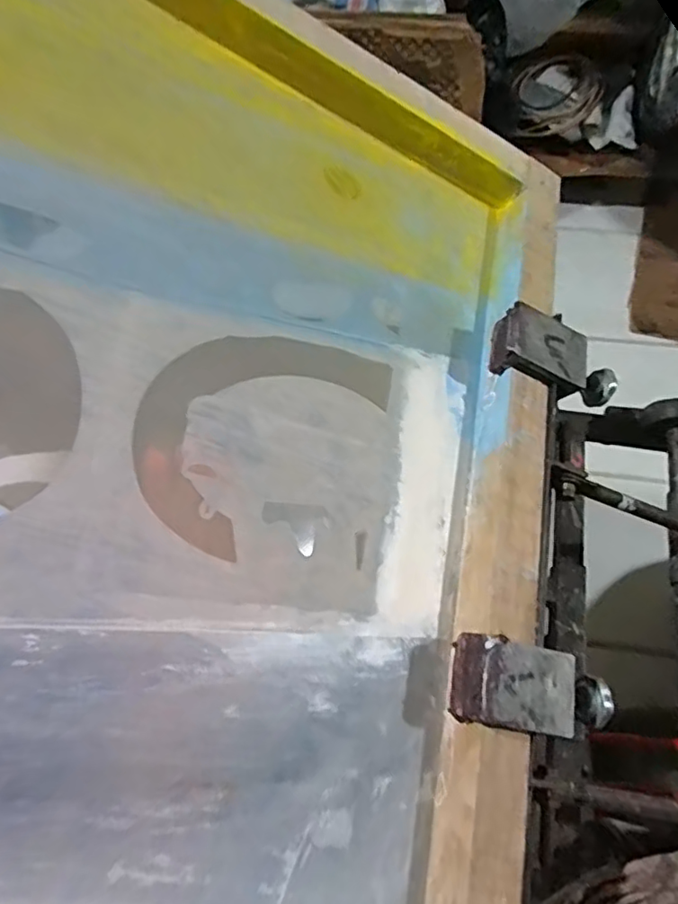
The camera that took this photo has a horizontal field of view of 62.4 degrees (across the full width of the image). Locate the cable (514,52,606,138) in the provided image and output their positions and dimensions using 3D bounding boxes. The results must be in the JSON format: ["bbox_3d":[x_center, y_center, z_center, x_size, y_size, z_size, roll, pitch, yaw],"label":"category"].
[{"bbox_3d":[0.612,-0.992,1.564,0.234,0.055,0.210,6,85,7],"label":"cable"}]

